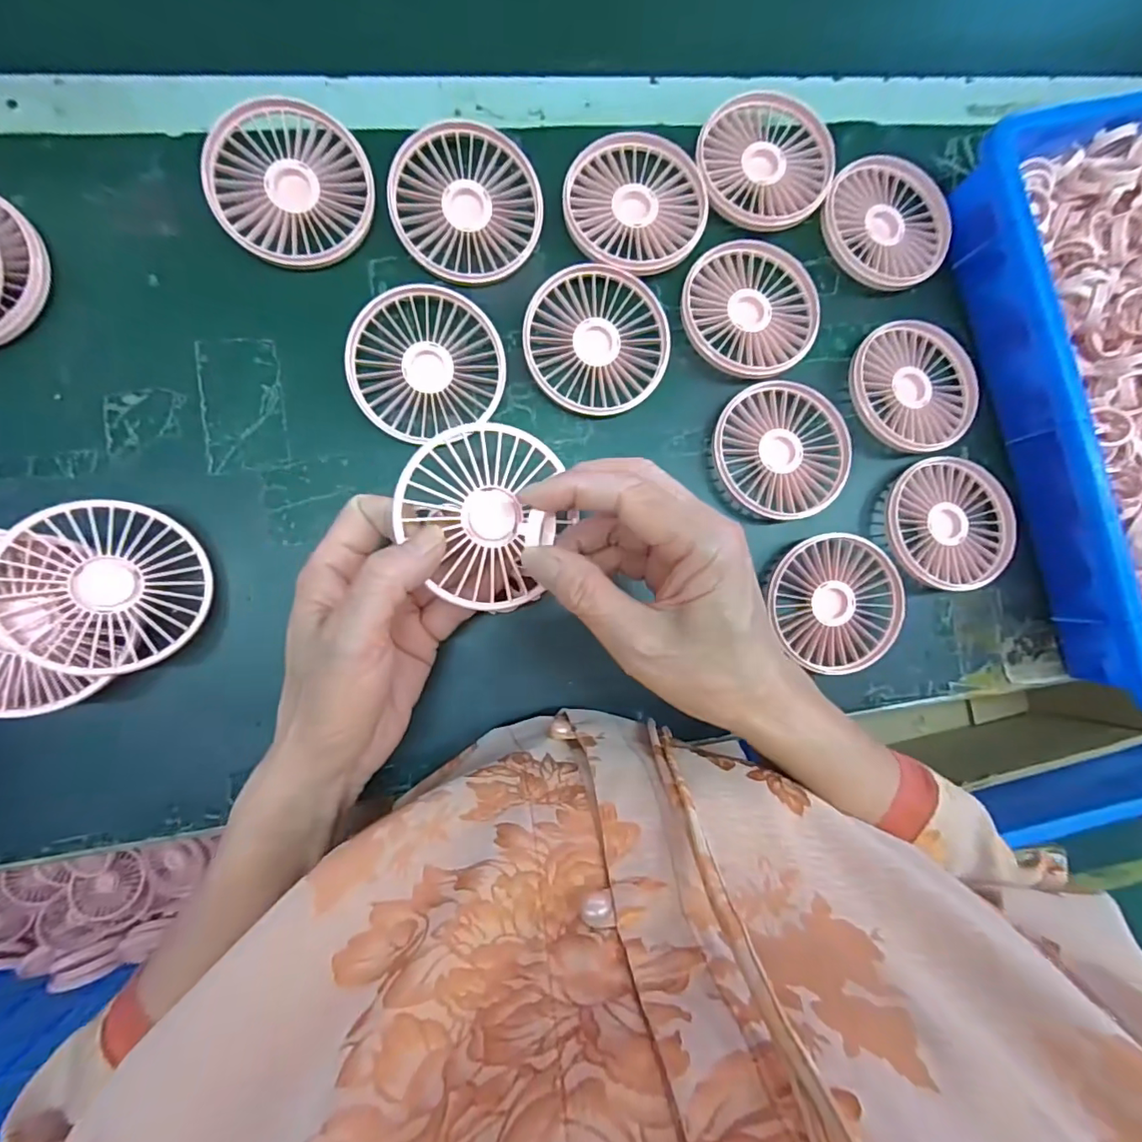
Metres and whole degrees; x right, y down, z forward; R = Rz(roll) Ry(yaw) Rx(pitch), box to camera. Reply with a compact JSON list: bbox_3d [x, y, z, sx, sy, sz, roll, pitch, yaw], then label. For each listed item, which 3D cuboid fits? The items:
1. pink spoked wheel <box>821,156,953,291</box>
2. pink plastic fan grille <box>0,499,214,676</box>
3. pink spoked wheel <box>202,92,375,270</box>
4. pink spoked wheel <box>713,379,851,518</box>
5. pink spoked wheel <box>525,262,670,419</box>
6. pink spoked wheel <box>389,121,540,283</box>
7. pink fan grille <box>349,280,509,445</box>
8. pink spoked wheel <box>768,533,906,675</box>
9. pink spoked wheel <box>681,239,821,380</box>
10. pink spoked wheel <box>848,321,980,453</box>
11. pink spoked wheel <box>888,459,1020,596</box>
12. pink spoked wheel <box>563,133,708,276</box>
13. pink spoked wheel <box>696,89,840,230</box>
[{"bbox_3d":[0.211,-0.233,0.368,0.088,0.020,0.085,0,86,-8],"label":"pink spoked wheel"},{"bbox_3d":[-0.235,0.008,0.278,0.083,0.013,0.083,7,78,-36],"label":"pink plastic fan grille"},{"bbox_3d":[-0.160,-0.222,0.316,0.085,0.018,0.086,0,88,-7],"label":"pink spoked wheel"},{"bbox_3d":[0.133,-0.077,0.351,0.085,0.016,0.086,0,88,-7],"label":"pink spoked wheel"},{"bbox_3d":[0.016,-0.141,0.338,0.086,0.014,0.086,0,88,-7],"label":"pink spoked wheel"},{"bbox_3d":[-0.062,-0.218,0.327,0.085,0.019,0.084,0,88,-7],"label":"pink spoked wheel"},{"bbox_3d":[-0.085,-0.122,0.322,0.085,0.015,0.081,0,88,-7],"label":"pink fan grille"},{"bbox_3d":[0.167,0.022,0.352,0.083,0.019,0.086,0,86,-8],"label":"pink spoked wheel"},{"bbox_3d":[0.114,-0.168,0.352,0.086,0.016,0.084,0,88,-7],"label":"pink spoked wheel"},{"bbox_3d":[0.225,-0.120,0.365,0.087,0.018,0.078,26,83,-5],"label":"pink spoked wheel"},{"bbox_3d":[0.250,-0.032,0.367,0.085,0.018,0.085,0,86,-8],"label":"pink spoked wheel"},{"bbox_3d":[0.040,-0.229,0.344,0.086,0.014,0.087,0,88,-7],"label":"pink spoked wheel"},{"bbox_3d":[0.126,-0.268,0.357,0.086,0.016,0.084,0,88,-7],"label":"pink spoked wheel"}]

